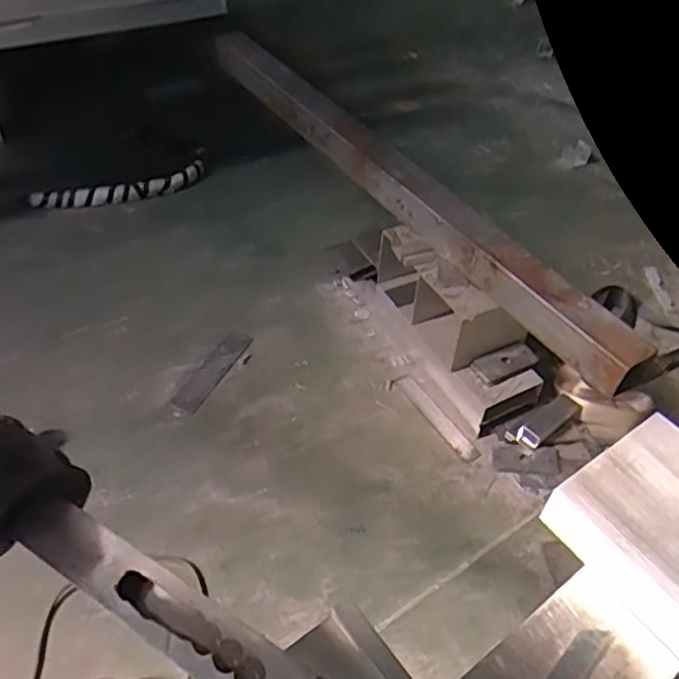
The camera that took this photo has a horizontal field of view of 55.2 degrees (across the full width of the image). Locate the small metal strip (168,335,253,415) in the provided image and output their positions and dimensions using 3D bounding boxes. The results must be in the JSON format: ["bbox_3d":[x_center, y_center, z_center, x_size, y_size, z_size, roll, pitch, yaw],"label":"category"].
[{"bbox_3d":[-0.272,0.063,1.405,0.061,0.009,0.234,20,47,16],"label":"small metal strip"}]

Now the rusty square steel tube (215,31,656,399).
[{"bbox_3d":[0.097,-0.341,1.344,0.091,0.099,1.262,-22,50,-23],"label":"rusty square steel tube"}]

